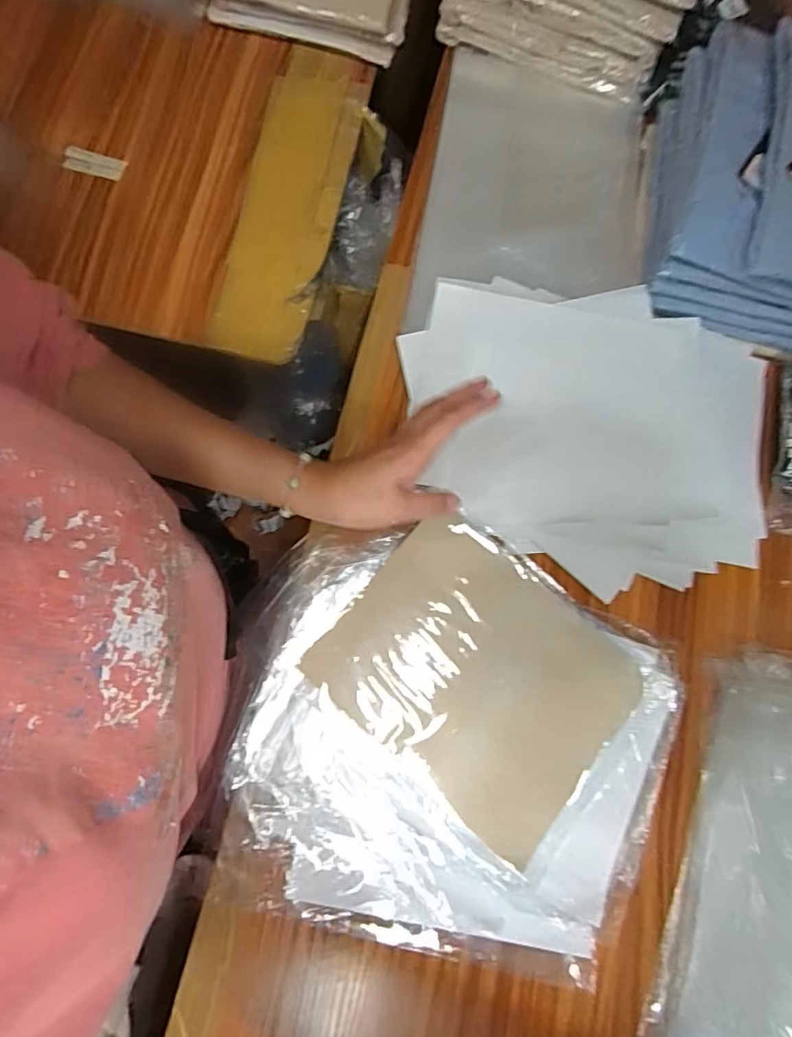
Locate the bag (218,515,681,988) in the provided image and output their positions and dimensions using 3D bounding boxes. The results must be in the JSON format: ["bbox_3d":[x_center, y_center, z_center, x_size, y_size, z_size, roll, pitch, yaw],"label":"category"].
[{"bbox_3d":[0.047,0.179,0.457,0.365,0.014,0.327,13,77,1],"label":"bag"}]

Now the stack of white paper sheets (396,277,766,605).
[{"bbox_3d":[0.185,-0.085,0.515,0.354,0.030,0.273,11,77,1],"label":"stack of white paper sheets"}]

